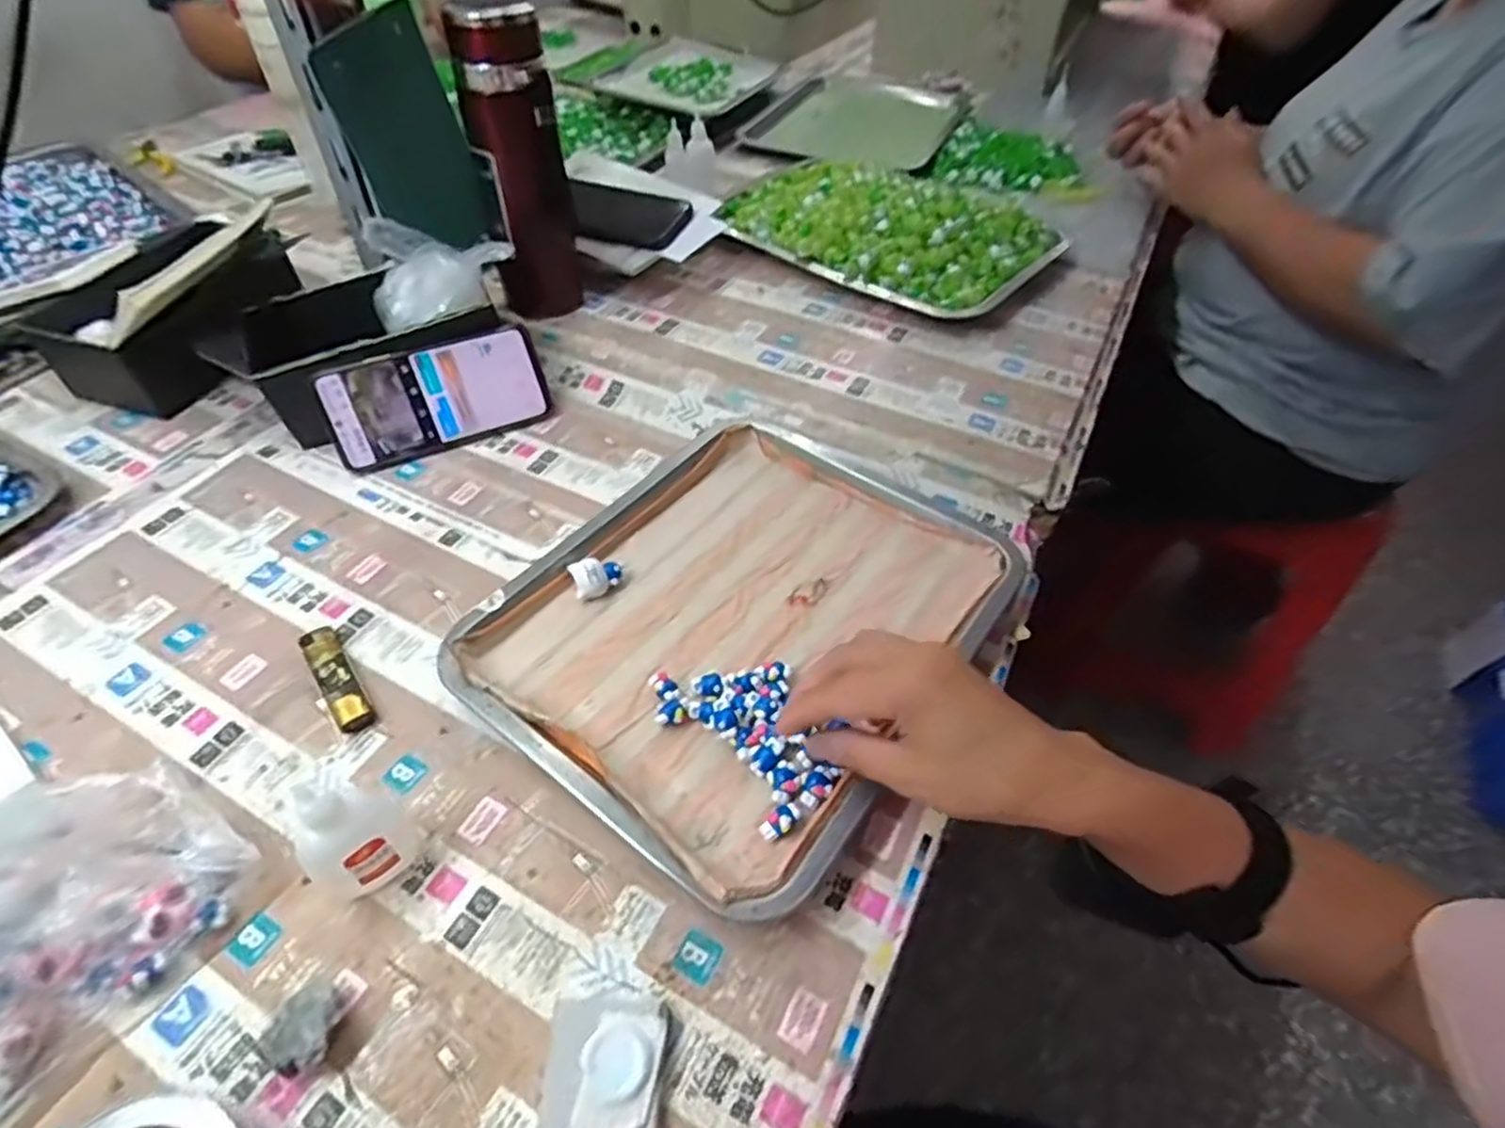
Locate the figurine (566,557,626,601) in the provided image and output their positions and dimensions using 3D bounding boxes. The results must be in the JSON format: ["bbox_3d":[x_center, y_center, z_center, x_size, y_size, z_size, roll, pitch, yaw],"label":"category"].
[{"bbox_3d":[-0.103,0.008,0.482,0.034,0.017,0.022,-9,50,-10],"label":"figurine"}]

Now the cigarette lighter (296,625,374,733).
[{"bbox_3d":[-0.252,0.069,0.440,0.021,0.014,0.081,-32,58,-26],"label":"cigarette lighter"}]

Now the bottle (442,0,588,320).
[{"bbox_3d":[-0.193,-0.321,0.612,0.080,0.230,0.058,-12,51,-12],"label":"bottle"}]

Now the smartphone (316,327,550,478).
[{"bbox_3d":[-0.248,-0.131,0.577,0.163,0.077,0.011,-22,19,-18],"label":"smartphone"}]

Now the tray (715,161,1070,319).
[{"bbox_3d":[0.133,-0.360,0.751,0.331,0.043,0.214,37,57,26],"label":"tray"}]

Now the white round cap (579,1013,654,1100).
[{"bbox_3d":[-0.057,0.209,0.309,0.030,0.004,0.026,23,52,22],"label":"white round cap"}]

